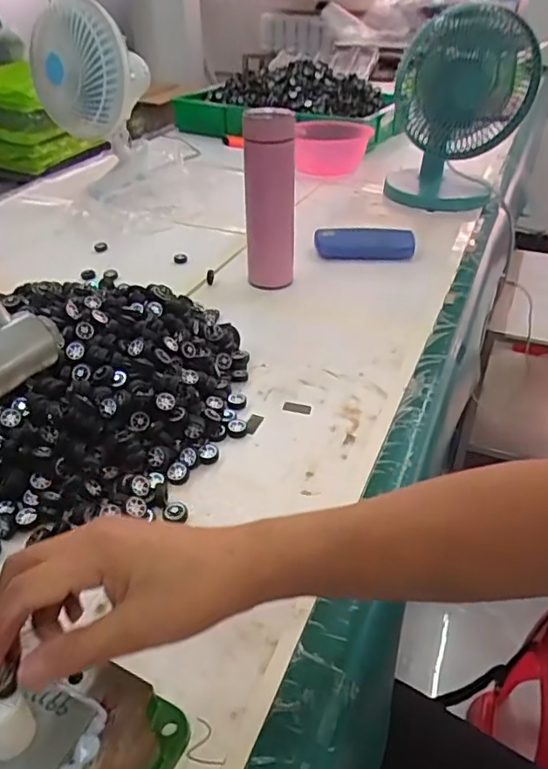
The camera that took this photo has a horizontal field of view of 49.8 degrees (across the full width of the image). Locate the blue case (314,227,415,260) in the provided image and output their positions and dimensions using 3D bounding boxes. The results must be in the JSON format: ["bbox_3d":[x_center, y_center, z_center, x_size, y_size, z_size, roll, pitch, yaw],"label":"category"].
[{"bbox_3d":[0.136,-0.210,0.890,0.146,0.042,0.048,1,35,3],"label":"blue case"}]

